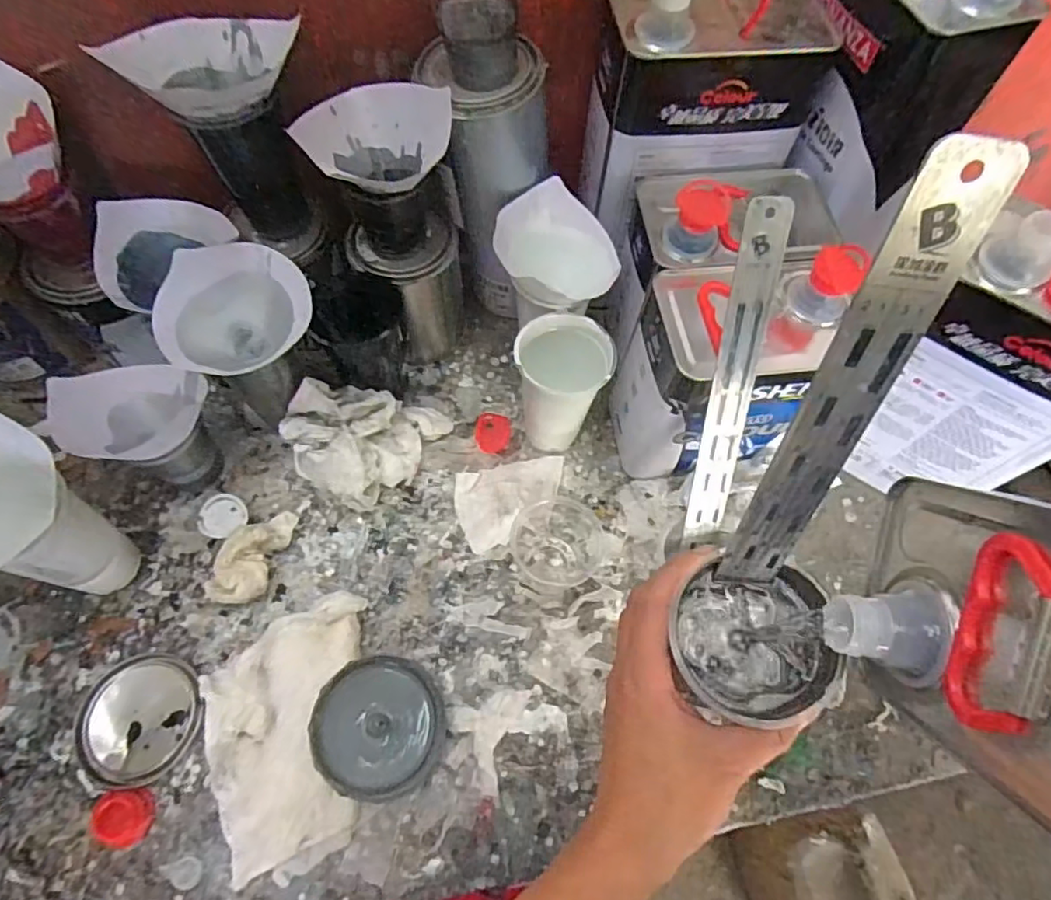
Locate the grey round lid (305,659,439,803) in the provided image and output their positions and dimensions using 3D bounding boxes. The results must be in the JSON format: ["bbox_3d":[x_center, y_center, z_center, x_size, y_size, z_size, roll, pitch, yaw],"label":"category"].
[{"bbox_3d":[-0.118,0.221,0.493,0.098,0.008,0.100,7,67,-16],"label":"grey round lid"}]

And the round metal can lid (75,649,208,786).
[{"bbox_3d":[-0.320,0.221,0.507,0.097,0.019,0.098,9,64,1],"label":"round metal can lid"}]

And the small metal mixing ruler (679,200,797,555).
[{"bbox_3d":[0.154,-0.042,0.462,0.033,0.271,0.005,1,28,-3],"label":"small metal mixing ruler"}]

